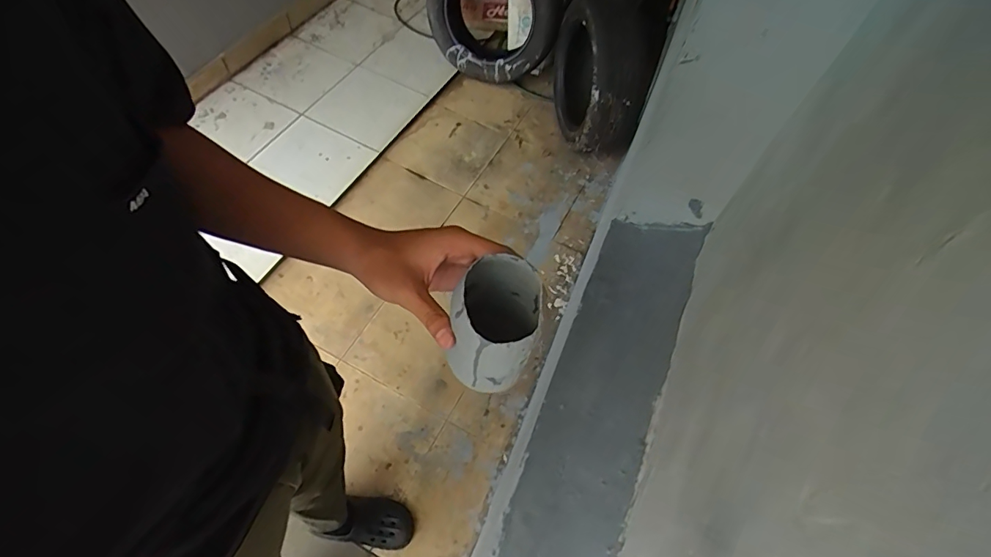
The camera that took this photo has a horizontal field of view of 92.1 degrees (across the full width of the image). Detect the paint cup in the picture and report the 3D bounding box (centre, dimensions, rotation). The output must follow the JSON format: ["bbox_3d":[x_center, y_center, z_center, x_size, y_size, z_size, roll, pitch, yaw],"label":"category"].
[{"bbox_3d":[0.000,0.038,0.386,0.066,0.092,0.081,19,62,9],"label":"paint cup"}]

